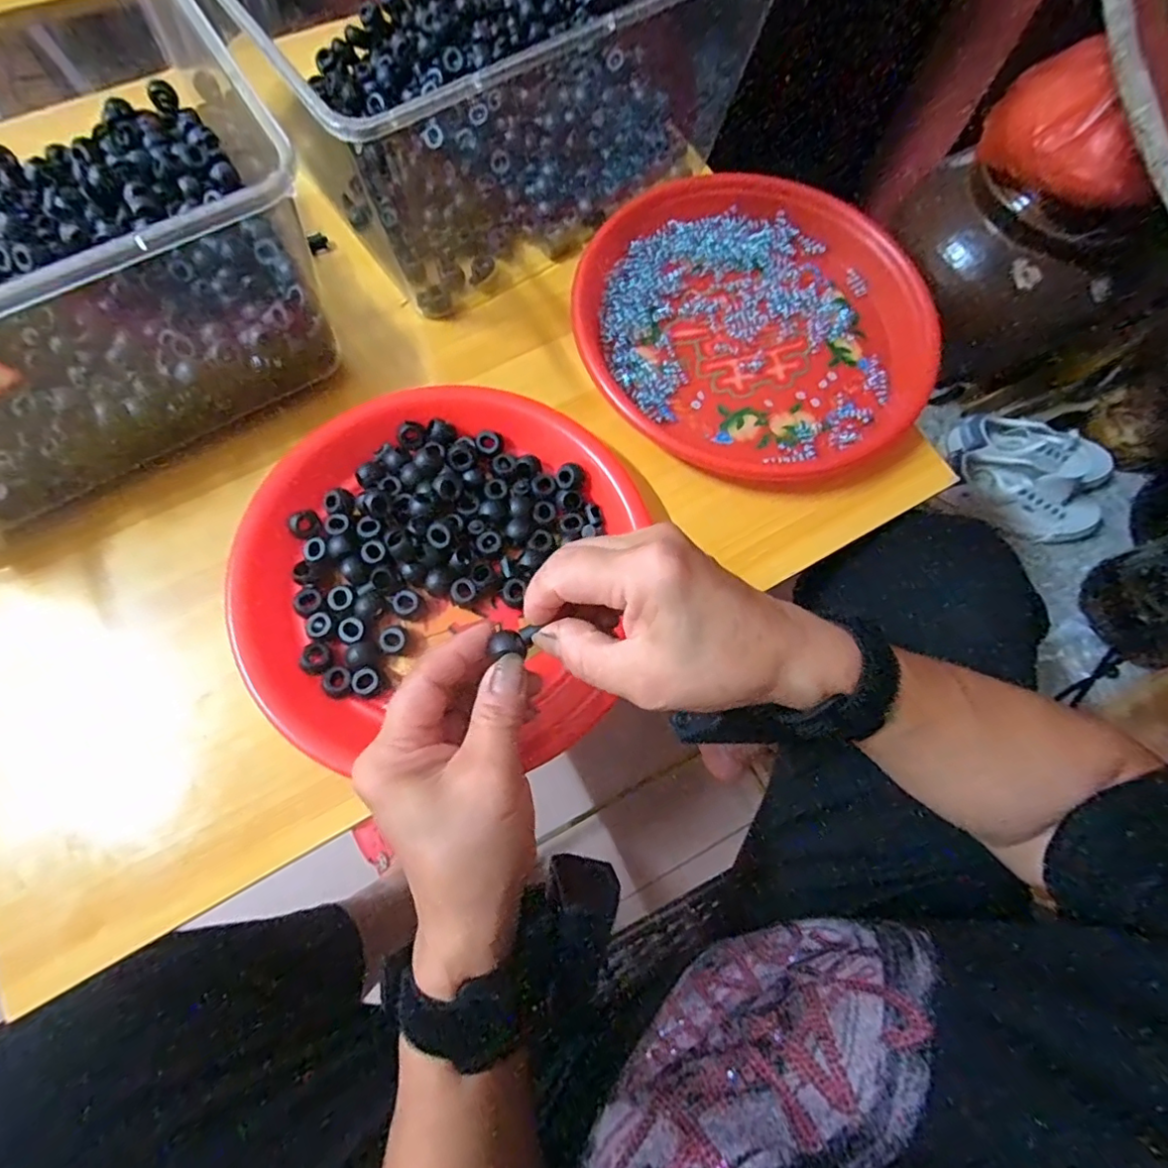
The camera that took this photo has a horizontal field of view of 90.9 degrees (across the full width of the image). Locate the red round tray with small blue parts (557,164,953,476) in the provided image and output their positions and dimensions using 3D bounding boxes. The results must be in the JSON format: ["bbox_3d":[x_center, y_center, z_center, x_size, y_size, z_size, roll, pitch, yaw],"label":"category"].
[{"bbox_3d":[0.110,-0.183,0.395,0.230,0.028,0.234,1,72,-2],"label":"red round tray with small blue parts"}]

